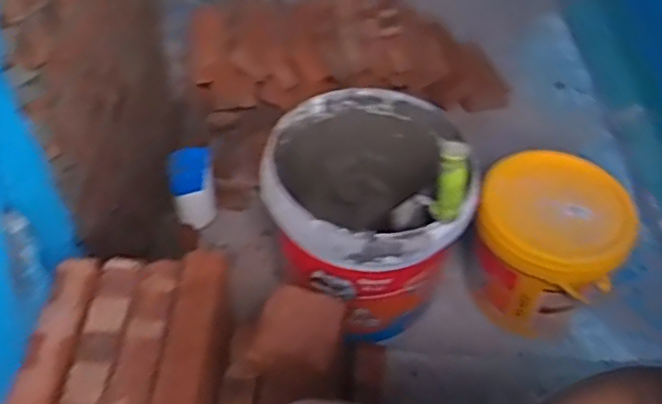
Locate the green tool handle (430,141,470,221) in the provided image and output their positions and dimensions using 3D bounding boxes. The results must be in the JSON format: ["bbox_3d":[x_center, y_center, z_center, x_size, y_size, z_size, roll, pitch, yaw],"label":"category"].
[{"bbox_3d":[0.156,-0.025,0.826,0.041,0.117,0.033,16,50,11],"label":"green tool handle"}]

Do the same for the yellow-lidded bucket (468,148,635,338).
[{"bbox_3d":[0.368,0.080,1.096,0.221,0.249,0.226,2,49,-2],"label":"yellow-lidded bucket"}]

